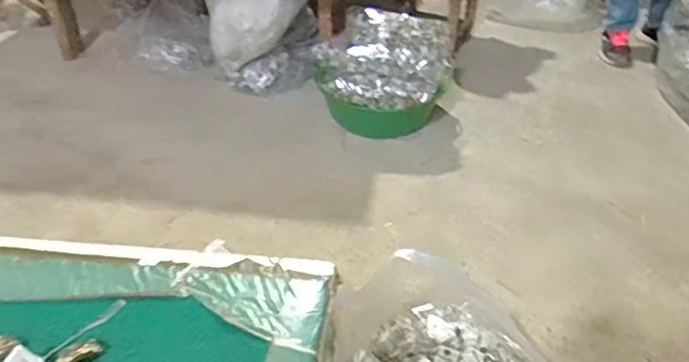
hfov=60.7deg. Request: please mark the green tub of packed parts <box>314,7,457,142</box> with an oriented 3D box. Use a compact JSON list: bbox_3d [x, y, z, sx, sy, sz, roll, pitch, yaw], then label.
[{"bbox_3d":[0.094,-0.306,1.597,0.370,0.318,0.291,4,36,5],"label":"green tub of packed parts"}]

